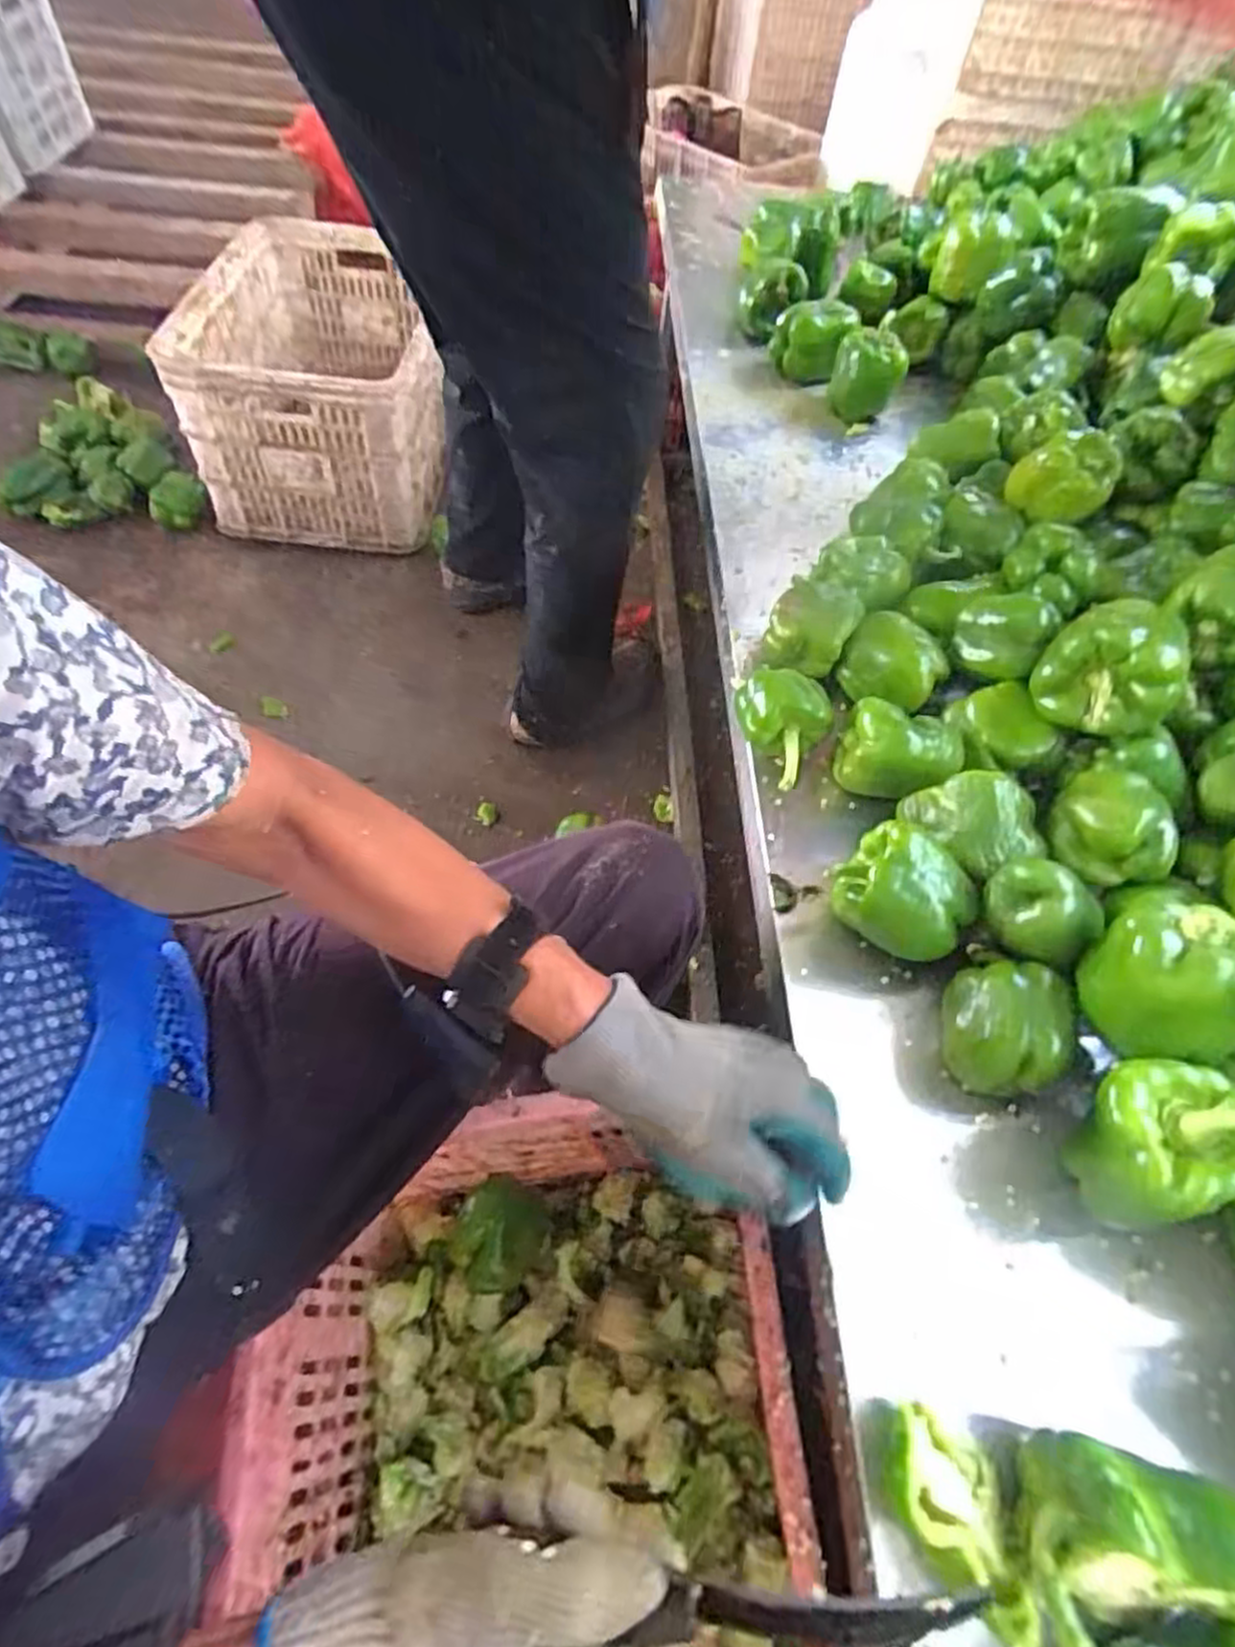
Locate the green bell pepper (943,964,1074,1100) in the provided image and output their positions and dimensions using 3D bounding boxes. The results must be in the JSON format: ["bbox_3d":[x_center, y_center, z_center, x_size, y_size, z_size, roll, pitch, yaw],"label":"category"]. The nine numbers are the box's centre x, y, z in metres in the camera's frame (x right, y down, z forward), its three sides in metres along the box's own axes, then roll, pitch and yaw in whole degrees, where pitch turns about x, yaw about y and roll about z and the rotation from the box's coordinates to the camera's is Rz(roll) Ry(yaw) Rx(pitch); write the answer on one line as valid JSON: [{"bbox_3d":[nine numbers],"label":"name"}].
[{"bbox_3d":[0.240,0.126,0.477,0.061,0.056,0.068,13,57,4],"label":"green bell pepper"}]

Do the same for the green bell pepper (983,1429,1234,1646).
[{"bbox_3d":[0.227,0.331,0.342,0.099,0.071,0.079,15,57,5],"label":"green bell pepper"}]

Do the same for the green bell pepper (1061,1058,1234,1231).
[{"bbox_3d":[0.294,0.162,0.400,0.070,0.109,0.074,2,57,-3],"label":"green bell pepper"}]

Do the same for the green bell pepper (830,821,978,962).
[{"bbox_3d":[0.189,0.045,0.501,0.084,0.063,0.062,32,60,15],"label":"green bell pepper"}]

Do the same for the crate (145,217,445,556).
[{"bbox_3d":[-0.442,-0.683,1.185,0.333,0.294,0.417,2,57,-3],"label":"crate"}]

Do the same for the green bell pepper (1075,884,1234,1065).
[{"bbox_3d":[0.307,0.086,0.426,0.073,0.063,0.089,-20,61,-16],"label":"green bell pepper"}]

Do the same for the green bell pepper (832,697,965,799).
[{"bbox_3d":[0.210,-0.054,0.571,0.082,0.060,0.059,10,57,2],"label":"green bell pepper"}]

